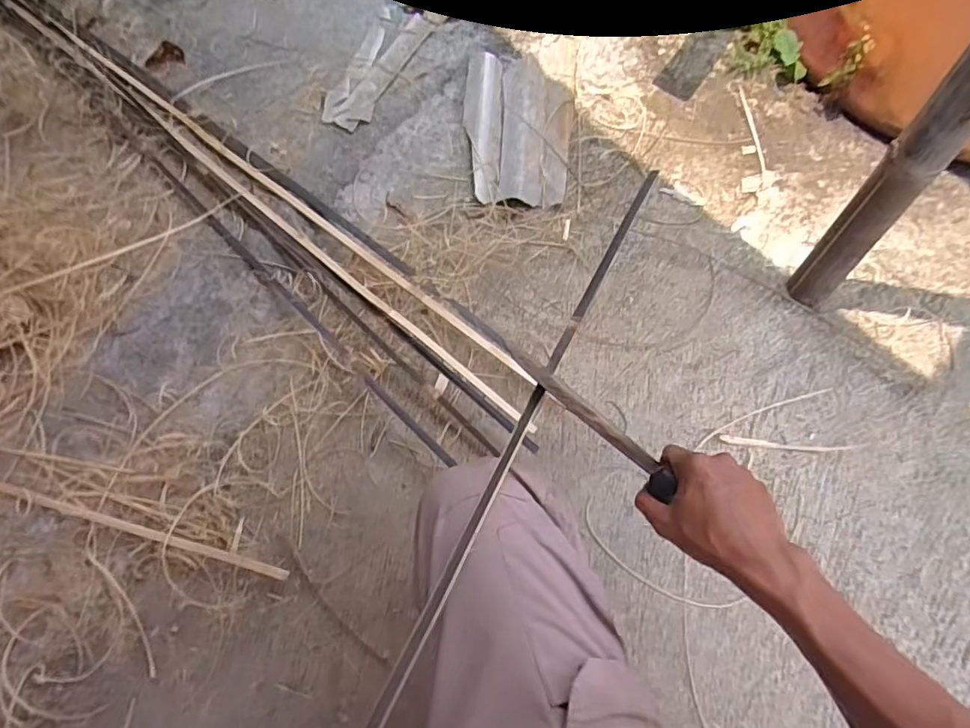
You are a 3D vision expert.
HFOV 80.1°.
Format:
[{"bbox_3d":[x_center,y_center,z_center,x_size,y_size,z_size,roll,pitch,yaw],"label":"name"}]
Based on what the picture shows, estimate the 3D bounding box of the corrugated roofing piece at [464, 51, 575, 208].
[{"bbox_3d":[0.056,-0.413,1.004,0.193,0.043,0.299,5,67,1],"label":"corrugated roofing piece"}]

